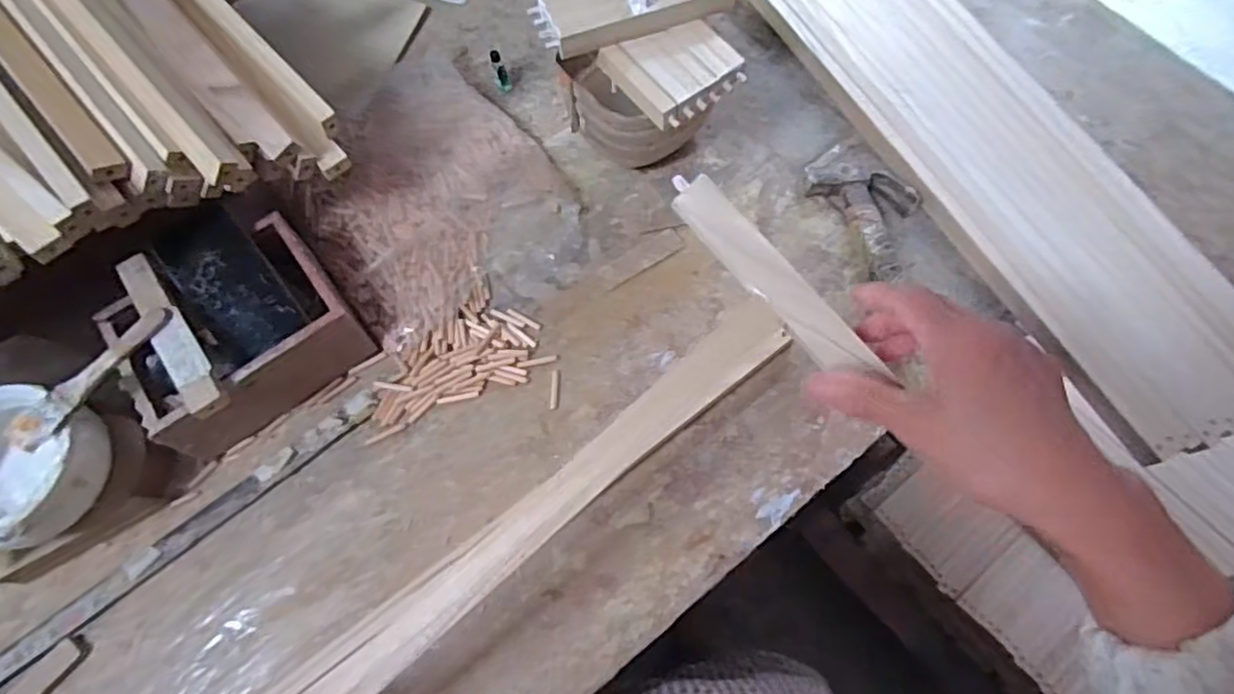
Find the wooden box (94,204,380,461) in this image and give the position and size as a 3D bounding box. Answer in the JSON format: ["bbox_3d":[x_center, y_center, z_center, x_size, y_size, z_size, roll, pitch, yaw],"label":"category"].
[{"bbox_3d":[-0.354,-0.018,0.606,0.179,0.107,0.168,-36,72,-13],"label":"wooden box"}]

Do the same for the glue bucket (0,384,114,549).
[{"bbox_3d":[-0.491,0.100,0.532,0.124,0.058,0.127,4,68,2],"label":"glue bucket"}]

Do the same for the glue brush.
[{"bbox_3d":[-0.427,0.022,0.532,0.033,0.014,0.141,31,71,12],"label":"glue brush"}]

